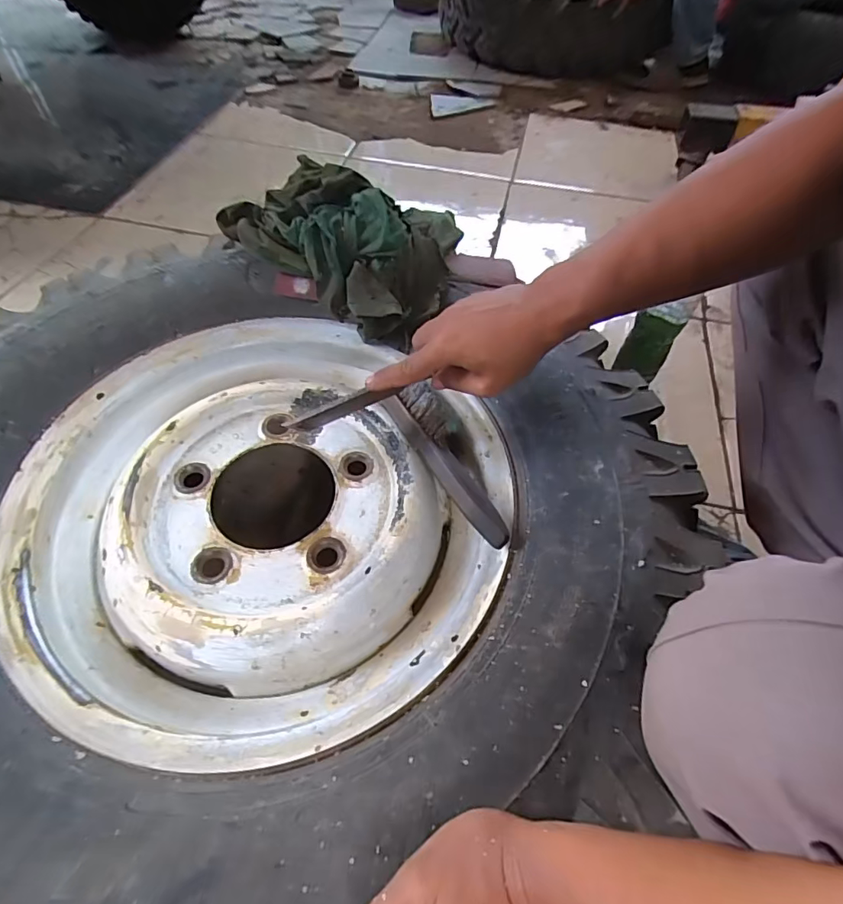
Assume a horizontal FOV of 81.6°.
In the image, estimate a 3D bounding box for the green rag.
[{"bbox_3d":[-0.082,-0.268,0.583,0.289,0.096,0.200,34,60,20],"label":"green rag"}]

